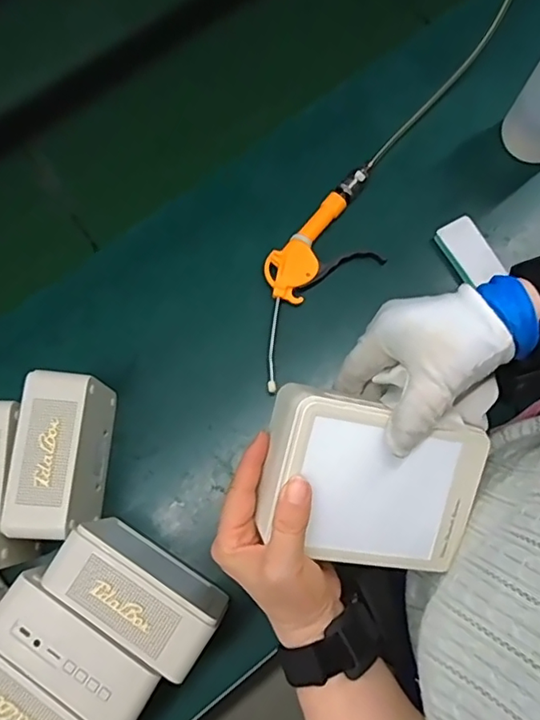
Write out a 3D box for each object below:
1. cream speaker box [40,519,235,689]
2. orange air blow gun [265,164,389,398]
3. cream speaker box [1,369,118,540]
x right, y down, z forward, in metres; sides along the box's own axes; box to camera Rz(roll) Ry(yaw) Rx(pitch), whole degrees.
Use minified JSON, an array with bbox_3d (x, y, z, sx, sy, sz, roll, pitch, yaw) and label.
[{"bbox_3d":[-0.109,0.197,0.472,0.136,0.108,0.060,28,78,8],"label":"cream speaker box"},{"bbox_3d":[0.048,-0.092,0.581,0.094,0.020,0.247,40,80,11],"label":"orange air blow gun"},{"bbox_3d":[-0.186,0.087,0.499,0.056,0.108,0.135,3,75,2],"label":"cream speaker box"}]

